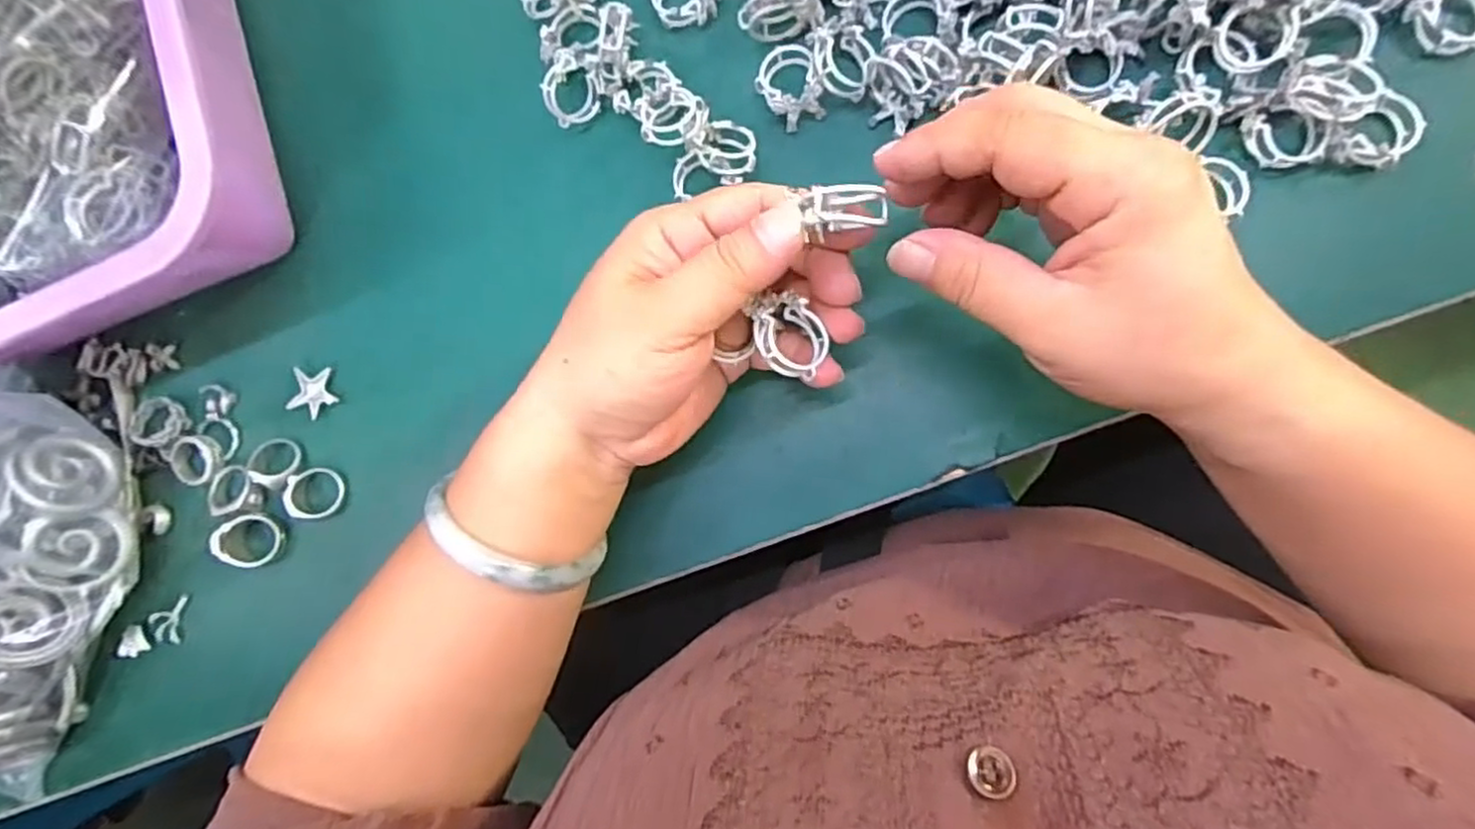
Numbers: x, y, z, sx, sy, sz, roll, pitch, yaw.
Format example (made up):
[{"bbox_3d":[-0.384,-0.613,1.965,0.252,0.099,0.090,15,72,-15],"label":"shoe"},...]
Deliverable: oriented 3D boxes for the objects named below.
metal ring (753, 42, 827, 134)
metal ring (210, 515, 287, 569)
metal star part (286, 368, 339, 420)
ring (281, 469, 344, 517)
[{"bbox_3d":[0.021,-0.138,0.295,0.025,0.013,0.035,-16,85,7],"label":"metal ring"},{"bbox_3d":[-0.222,0.057,0.321,0.027,0.012,0.027,5,78,-24],"label":"metal ring"},{"bbox_3d":[-0.196,-0.010,0.327,0.024,0.006,0.023,13,89,9],"label":"metal star part"},{"bbox_3d":[-0.192,0.036,0.320,0.026,0.004,0.024,3,73,-10],"label":"ring"}]

